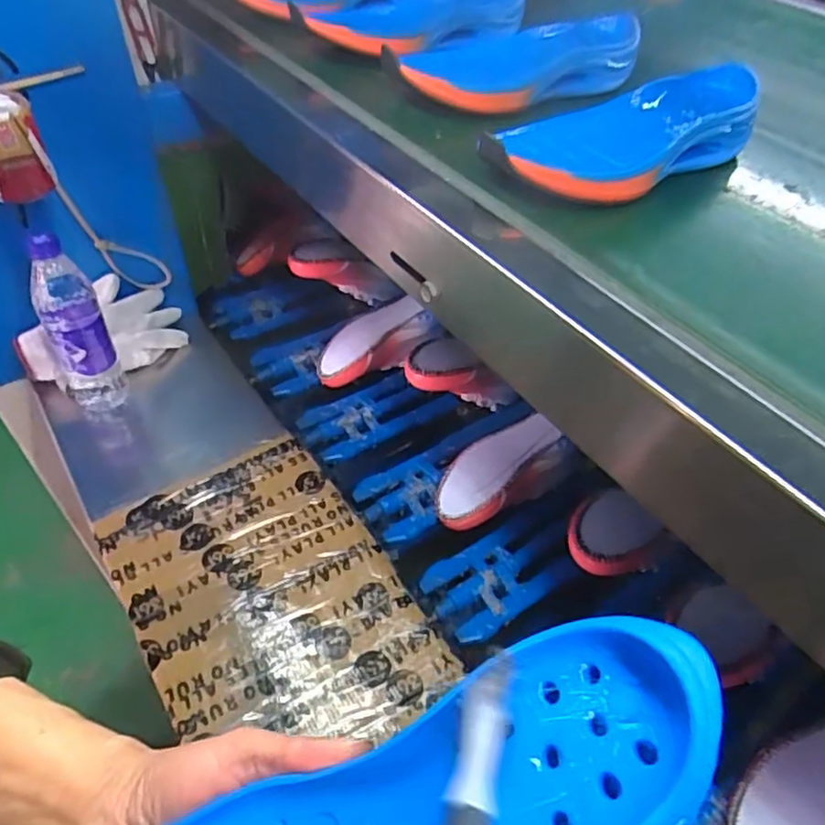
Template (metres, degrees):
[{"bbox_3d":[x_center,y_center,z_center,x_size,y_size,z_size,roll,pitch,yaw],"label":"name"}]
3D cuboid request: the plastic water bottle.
[{"bbox_3d":[-0.390,-0.096,0.739,0.069,0.217,0.063,-22,51,-23],"label":"plastic water bottle"}]

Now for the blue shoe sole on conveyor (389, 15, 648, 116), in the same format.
[{"bbox_3d":[0.092,-0.308,0.564,0.227,0.039,0.110,-25,52,-25],"label":"blue shoe sole on conveyor"}]

